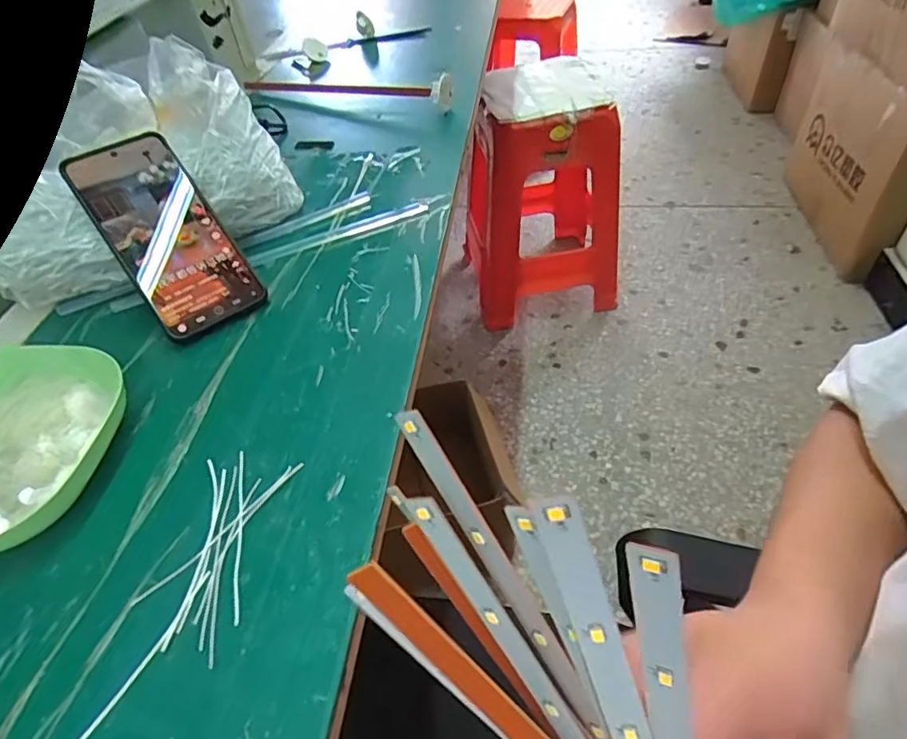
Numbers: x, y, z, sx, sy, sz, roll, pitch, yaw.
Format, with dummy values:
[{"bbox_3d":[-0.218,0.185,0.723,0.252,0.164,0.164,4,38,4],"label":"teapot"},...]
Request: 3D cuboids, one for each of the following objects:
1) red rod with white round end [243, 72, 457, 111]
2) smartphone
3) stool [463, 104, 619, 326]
[{"bbox_3d":[-0.140,-0.350,0.681,0.299,0.036,0.029,16,51,21],"label":"red rod with white round end"},{"bbox_3d":[-0.217,-0.104,0.421,0.079,0.010,0.166,-33,84,-22],"label":"smartphone"},{"bbox_3d":[0.220,-0.436,1.409,0.367,0.499,0.378,-8,47,0],"label":"stool"}]

